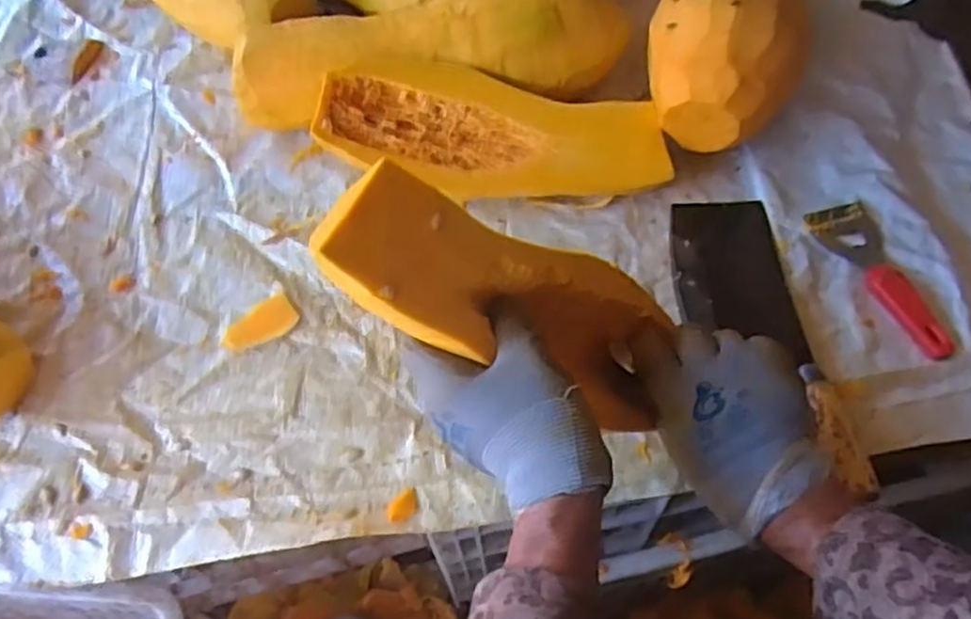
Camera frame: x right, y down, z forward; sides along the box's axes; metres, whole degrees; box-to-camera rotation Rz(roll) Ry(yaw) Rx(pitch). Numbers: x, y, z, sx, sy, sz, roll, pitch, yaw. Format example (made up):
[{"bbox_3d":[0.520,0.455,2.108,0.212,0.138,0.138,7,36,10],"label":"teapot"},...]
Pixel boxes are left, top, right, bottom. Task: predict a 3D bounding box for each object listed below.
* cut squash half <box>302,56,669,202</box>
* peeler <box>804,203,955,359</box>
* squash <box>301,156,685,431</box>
[{"bbox_3d":[0.011,-0.145,0.617,0.285,0.070,0.113,7,60,7],"label":"cut squash half"},{"bbox_3d":[0.327,-0.028,0.597,0.054,0.014,0.154,-20,60,-9],"label":"peeler"},{"bbox_3d":[0.018,-0.003,0.433,0.042,0.249,0.088,-32,50,37],"label":"squash"}]

